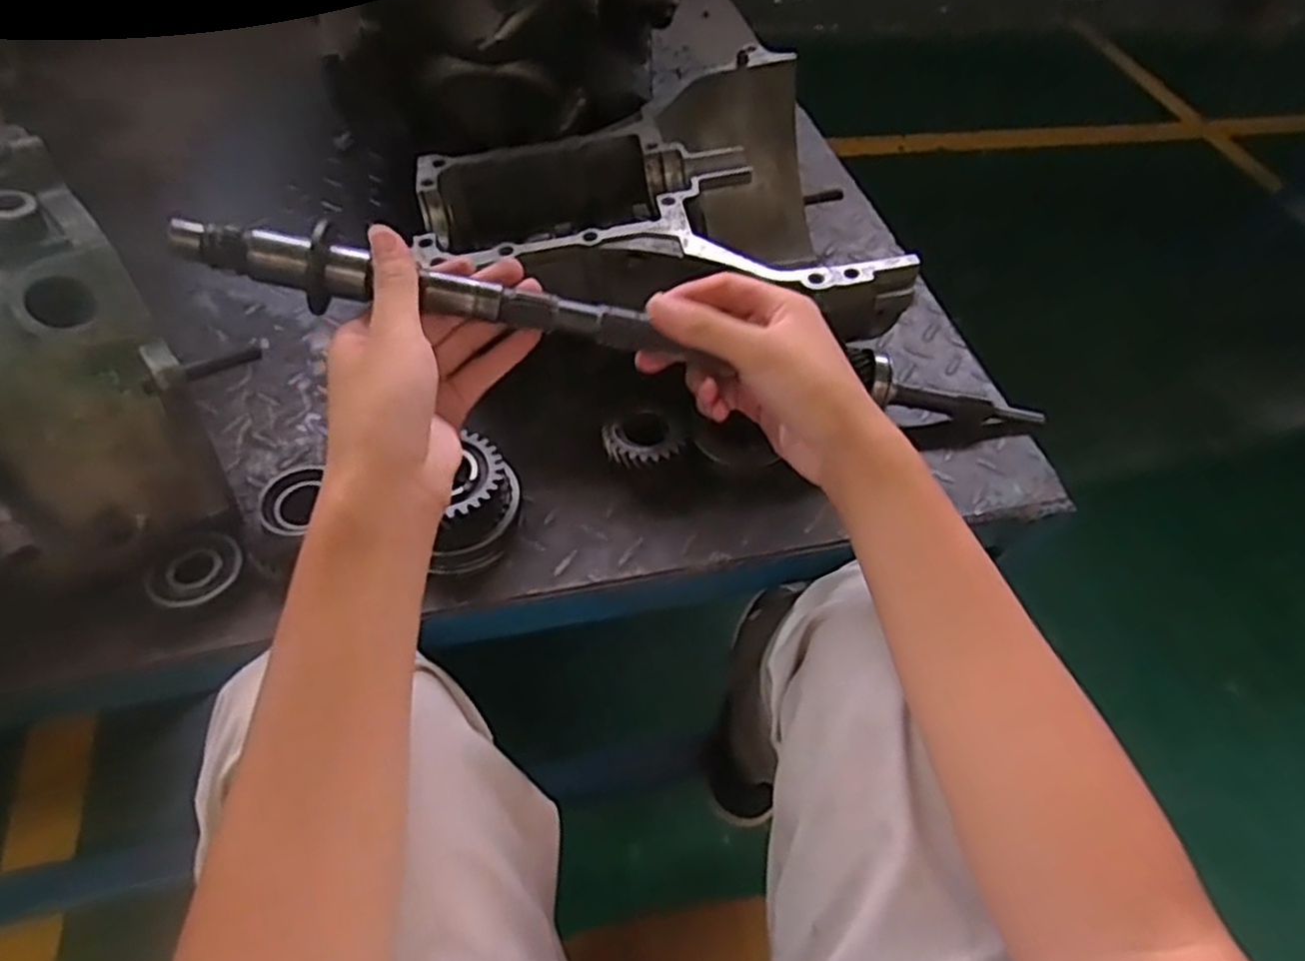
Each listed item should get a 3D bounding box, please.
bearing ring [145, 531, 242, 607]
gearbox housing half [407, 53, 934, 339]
[{"bbox_3d":[-0.256,0.049,0.431,0.048,0.011,0.041,-29,60,-24],"label":"bearing ring"},{"bbox_3d":[-0.003,-0.189,0.558,0.316,0.125,0.290,8,52,1],"label":"gearbox housing half"}]

